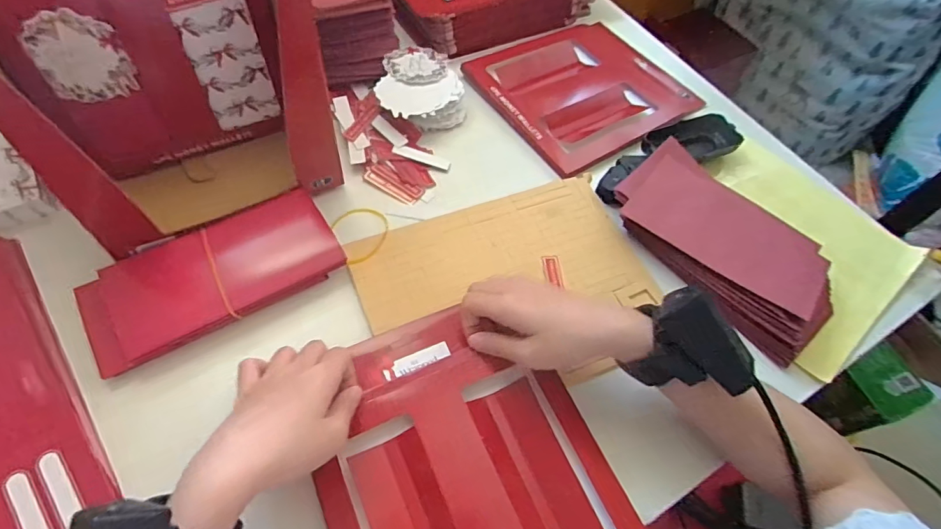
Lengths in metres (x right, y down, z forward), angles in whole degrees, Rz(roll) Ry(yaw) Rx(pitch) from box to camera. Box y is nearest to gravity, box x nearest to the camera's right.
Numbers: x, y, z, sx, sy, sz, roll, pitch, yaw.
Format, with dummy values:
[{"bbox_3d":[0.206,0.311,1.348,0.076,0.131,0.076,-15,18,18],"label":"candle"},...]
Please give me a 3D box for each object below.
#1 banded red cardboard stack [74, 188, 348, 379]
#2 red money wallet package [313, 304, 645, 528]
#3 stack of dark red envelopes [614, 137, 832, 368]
[{"bbox_3d":[-0.208,0.009,0.404,0.194,0.030,0.086,-30,65,-21],"label":"banded red cardboard stack"},{"bbox_3d":[-0.005,0.144,0.350,0.189,0.015,0.228,-20,62,-16],"label":"red money wallet package"},{"bbox_3d":[0.243,-0.023,0.467,0.117,0.034,0.216,-36,67,-23],"label":"stack of dark red envelopes"}]

